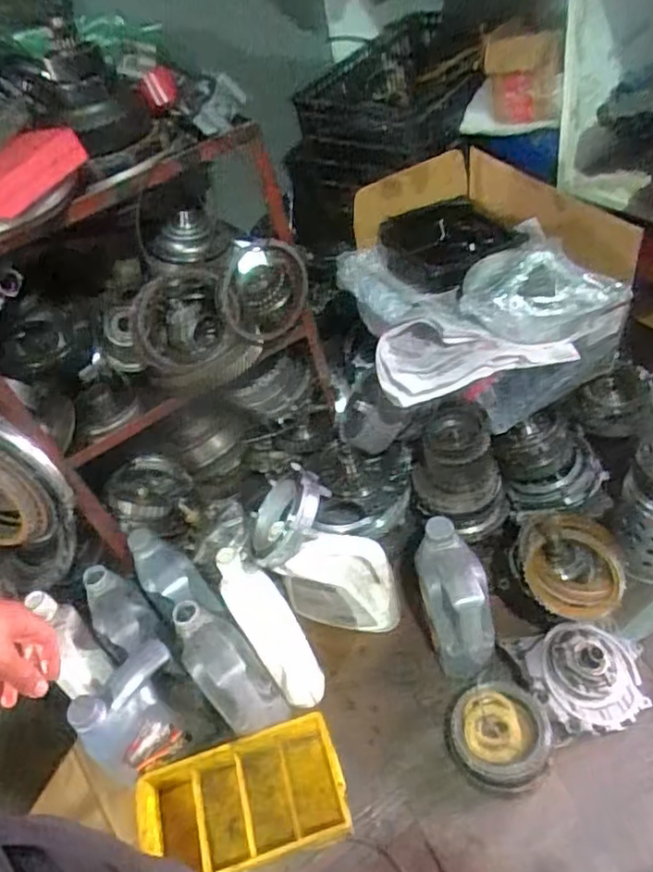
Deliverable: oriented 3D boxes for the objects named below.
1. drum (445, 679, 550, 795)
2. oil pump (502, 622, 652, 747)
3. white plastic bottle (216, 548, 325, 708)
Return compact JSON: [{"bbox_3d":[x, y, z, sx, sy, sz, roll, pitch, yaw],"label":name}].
[{"bbox_3d":[0.312,0.548,1.193,0.173,0.077,0.169,-8,45,8],"label":"drum"},{"bbox_3d":[0.499,0.458,1.244,0.254,0.104,0.195,-18,44,-2],"label":"oil pump"},{"bbox_3d":[-0.106,0.372,1.251,0.101,0.072,0.353,-33,90,-25],"label":"white plastic bottle"}]

